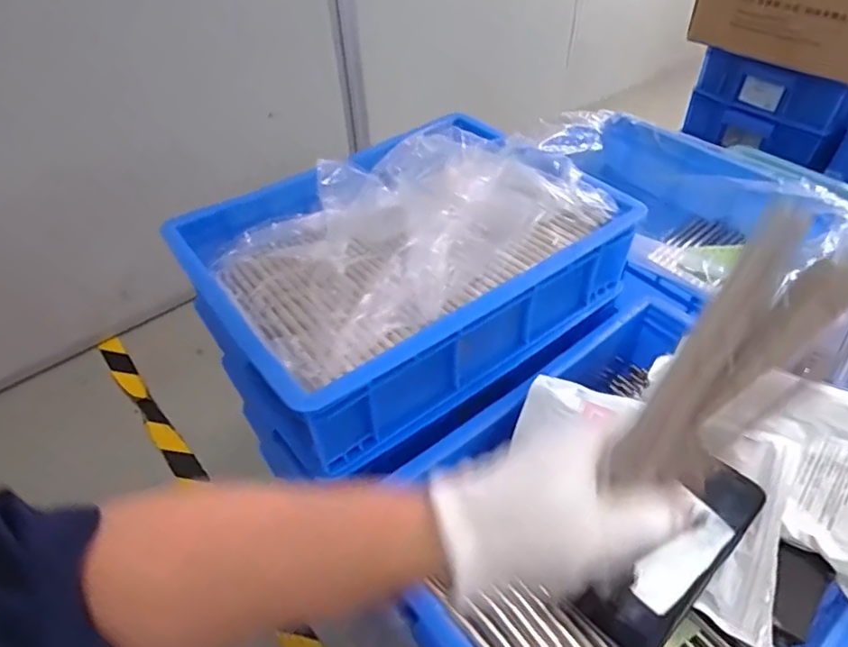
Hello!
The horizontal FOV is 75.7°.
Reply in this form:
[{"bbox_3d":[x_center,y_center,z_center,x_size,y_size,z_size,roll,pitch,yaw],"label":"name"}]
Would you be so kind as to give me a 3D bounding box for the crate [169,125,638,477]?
[{"bbox_3d":[-0.027,-0.081,0.584,0.396,0.136,0.312,-30,51,-25],"label":"crate"}]

